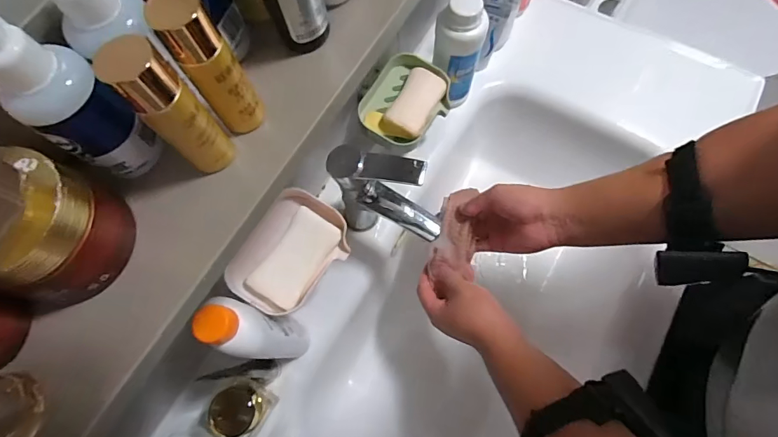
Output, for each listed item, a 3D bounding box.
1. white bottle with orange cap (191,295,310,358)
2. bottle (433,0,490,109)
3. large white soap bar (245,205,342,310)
[{"bbox_3d":[-0.126,0.111,0.410,0.048,0.201,0.042,13,72,7],"label":"white bottle with orange cap"},{"bbox_3d":[0.096,-0.227,0.577,0.056,0.155,0.051,-40,74,-11],"label":"bottle"},{"bbox_3d":[-0.101,0.042,0.460,0.054,0.016,0.102,31,75,12],"label":"large white soap bar"}]

